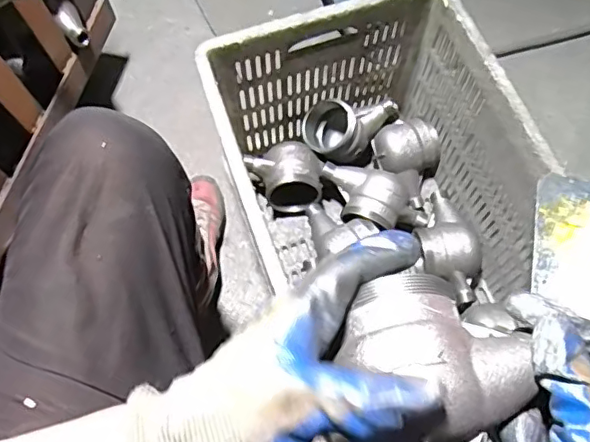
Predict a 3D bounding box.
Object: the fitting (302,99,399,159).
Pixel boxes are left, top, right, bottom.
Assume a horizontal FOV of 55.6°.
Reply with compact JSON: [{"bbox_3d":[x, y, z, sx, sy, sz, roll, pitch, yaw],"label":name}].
[{"bbox_3d":[0.077,-0.128,0.798,0.126,0.073,0.072,6,70,1],"label":"fitting"}]

